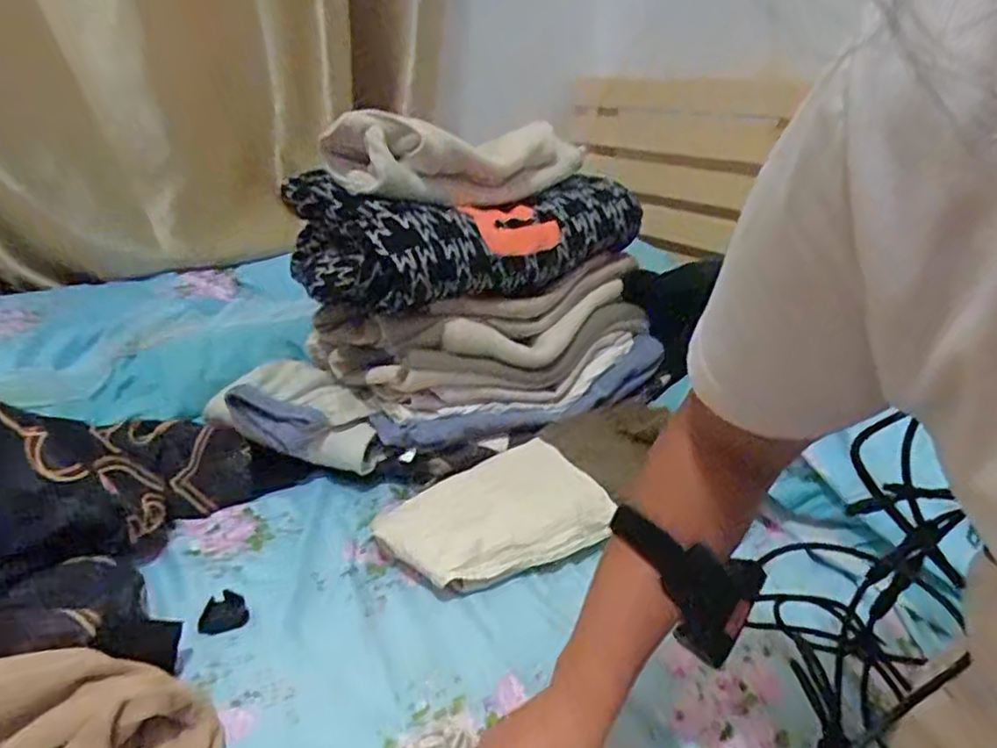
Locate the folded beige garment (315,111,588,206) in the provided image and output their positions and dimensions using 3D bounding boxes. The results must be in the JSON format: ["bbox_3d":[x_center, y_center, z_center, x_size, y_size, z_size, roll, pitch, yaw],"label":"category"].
[{"bbox_3d":[-0.035,-0.263,0.821,0.079,0.095,0.368,20,32,38],"label":"folded beige garment"}]

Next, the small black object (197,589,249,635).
[{"bbox_3d":[-0.246,0.212,0.607,0.040,0.004,0.039,-11,46,-27],"label":"small black object"}]

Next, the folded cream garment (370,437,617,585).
[{"bbox_3d":[-0.005,0.145,0.680,0.209,0.069,0.123,-12,27,-25],"label":"folded cream garment"}]

